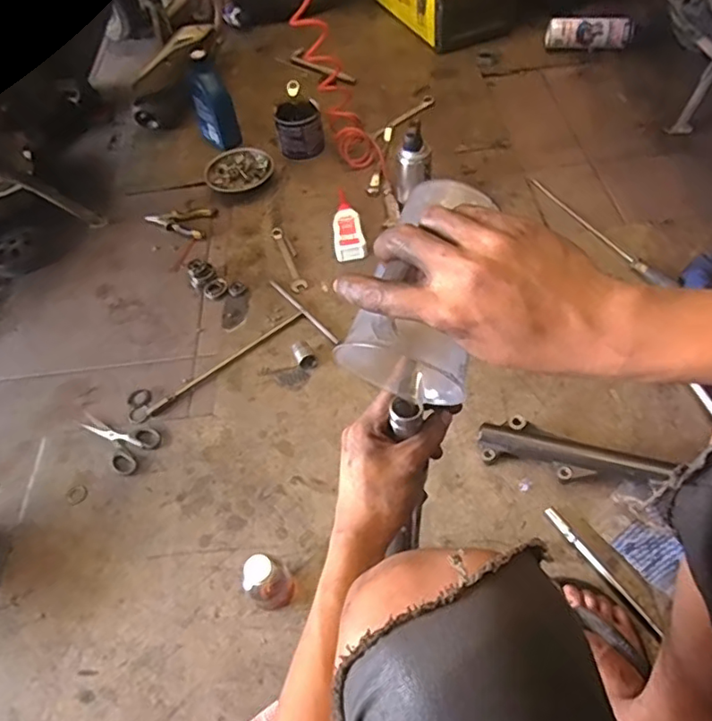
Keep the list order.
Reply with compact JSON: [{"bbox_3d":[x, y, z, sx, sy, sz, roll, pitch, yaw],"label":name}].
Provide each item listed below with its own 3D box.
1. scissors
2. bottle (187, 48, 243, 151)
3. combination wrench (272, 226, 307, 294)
[{"bbox_3d":[-0.381,0.117,0.901,0.151,0.005,0.078,26,59,22],"label":"scissors"},{"bbox_3d":[-0.330,-0.603,1.330,0.122,0.201,0.068,32,62,26],"label":"bottle"},{"bbox_3d":[-0.135,-0.202,1.127,0.028,0.012,0.202,-19,53,-9],"label":"combination wrench"}]

